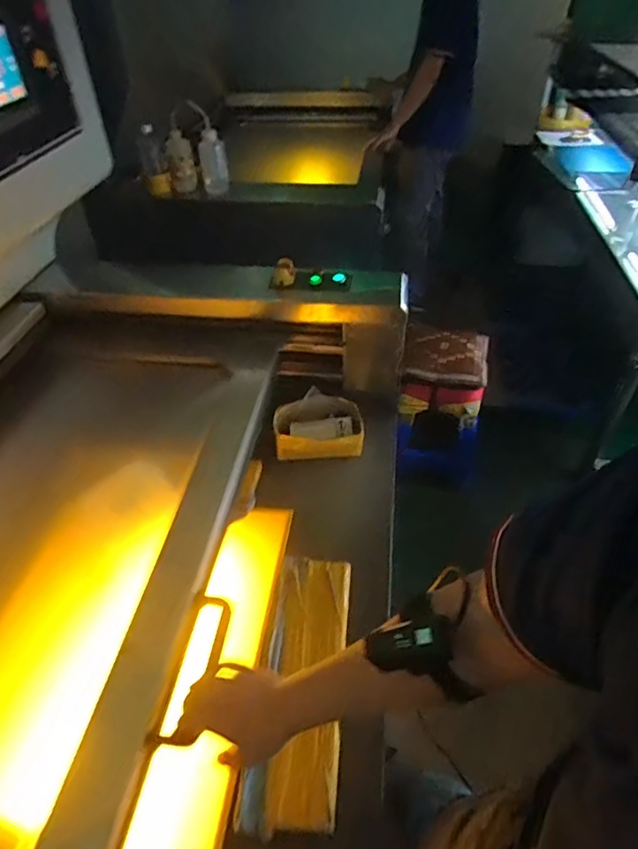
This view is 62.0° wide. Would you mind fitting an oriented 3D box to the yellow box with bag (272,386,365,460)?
[{"bbox_3d":[-0.004,-0.001,1.212,0.195,0.105,0.132,-5,43,-4],"label":"yellow box with bag"}]

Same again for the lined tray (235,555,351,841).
[{"bbox_3d":[-0.029,0.386,0.818,0.147,0.040,0.415,4,43,5],"label":"lined tray"}]

